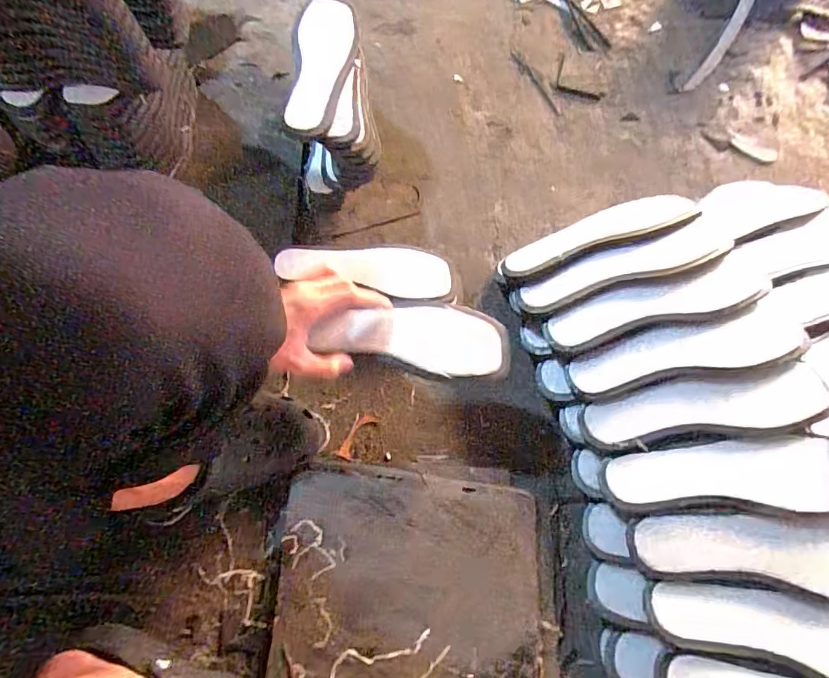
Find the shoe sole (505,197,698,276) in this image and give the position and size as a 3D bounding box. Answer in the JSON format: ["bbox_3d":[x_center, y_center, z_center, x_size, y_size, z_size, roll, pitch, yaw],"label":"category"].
[{"bbox_3d":[0.243,-0.140,0.646,0.247,0.019,0.083,-18,36,6],"label":"shoe sole"}]

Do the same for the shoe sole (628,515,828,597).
[{"bbox_3d":[0.354,0.215,0.483,0.245,0.021,0.067,0,67,15],"label":"shoe sole"}]

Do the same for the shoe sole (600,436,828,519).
[{"bbox_3d":[0.334,0.147,0.510,0.244,0.017,0.076,-6,67,15],"label":"shoe sole"}]

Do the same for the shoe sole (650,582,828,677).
[{"bbox_3d":[0.360,0.282,0.461,0.232,0.012,0.068,4,67,19],"label":"shoe sole"}]

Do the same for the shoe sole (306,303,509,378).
[{"bbox_3d":[-0.003,-0.005,0.550,0.212,0.014,0.086,6,68,4],"label":"shoe sole"}]

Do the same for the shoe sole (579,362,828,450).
[{"bbox_3d":[0.320,0.079,0.537,0.249,0.023,0.063,-11,68,12],"label":"shoe sole"}]

